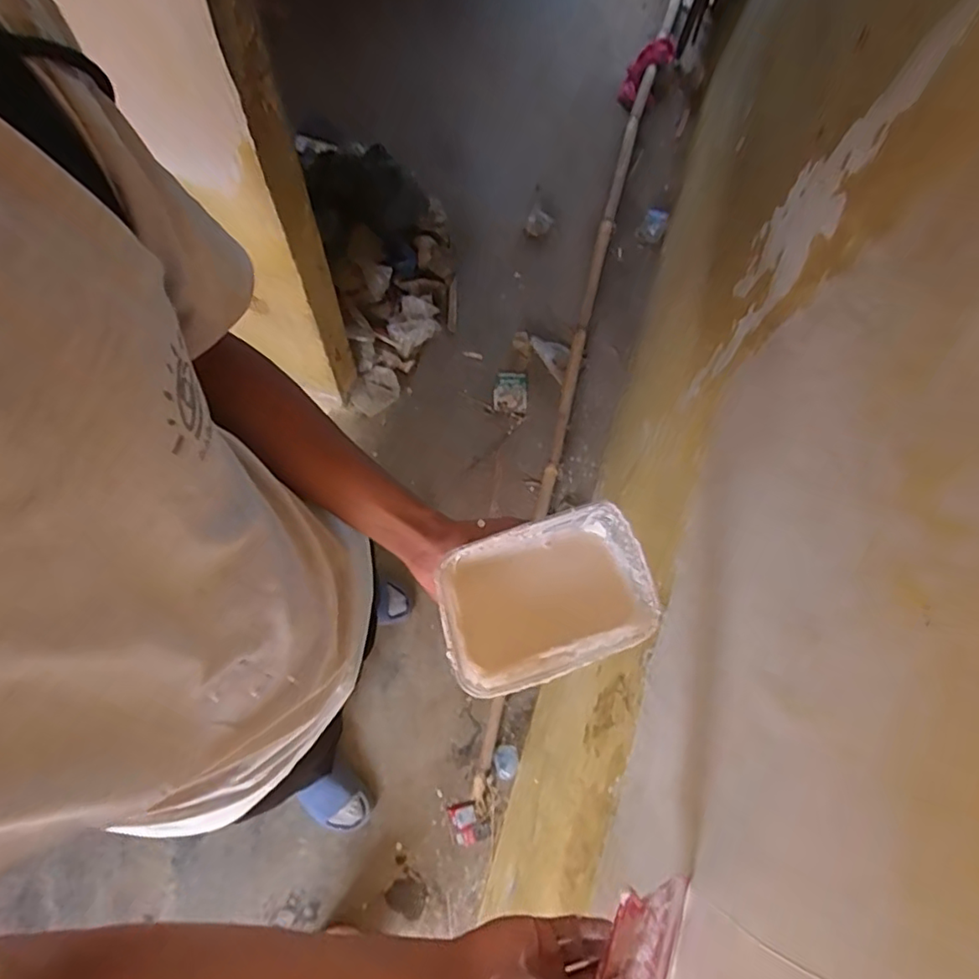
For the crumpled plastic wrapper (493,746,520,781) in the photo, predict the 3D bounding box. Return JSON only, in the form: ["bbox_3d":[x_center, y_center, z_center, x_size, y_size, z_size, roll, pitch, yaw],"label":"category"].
[{"bbox_3d":[0.040,0.644,1.396,0.062,0.045,0.074,-2,74,-6],"label":"crumpled plastic wrapper"}]

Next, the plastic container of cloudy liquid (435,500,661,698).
[{"bbox_3d":[0.046,0.089,0.485,0.171,0.054,0.114,-20,74,-7],"label":"plastic container of cloudy liquid"}]

